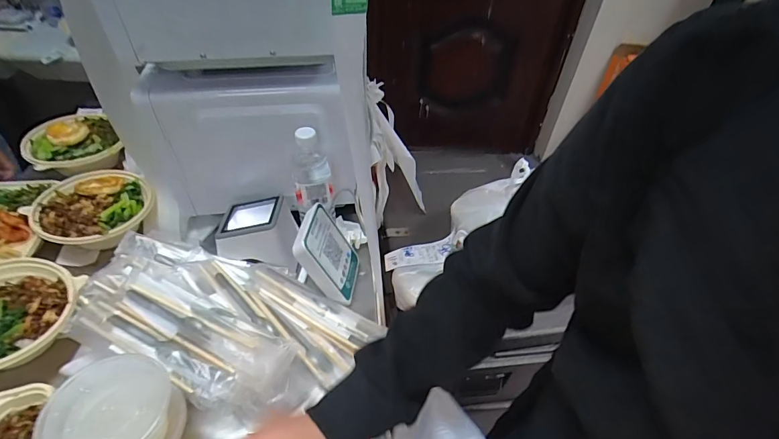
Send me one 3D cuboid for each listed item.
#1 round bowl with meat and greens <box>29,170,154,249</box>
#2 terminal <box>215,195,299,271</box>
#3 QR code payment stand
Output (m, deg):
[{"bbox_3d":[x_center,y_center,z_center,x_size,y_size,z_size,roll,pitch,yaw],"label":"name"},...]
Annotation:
[{"bbox_3d":[-0.507,-0.010,0.700,0.177,0.058,0.170,3,43,-3],"label":"round bowl with meat and greens"},{"bbox_3d":[-0.216,0.017,0.670,0.127,0.075,0.089,7,43,2],"label":"terminal"},{"bbox_3d":[-0.088,0.046,0.625,0.077,0.119,0.105,10,43,5],"label":"QR code payment stand"}]

